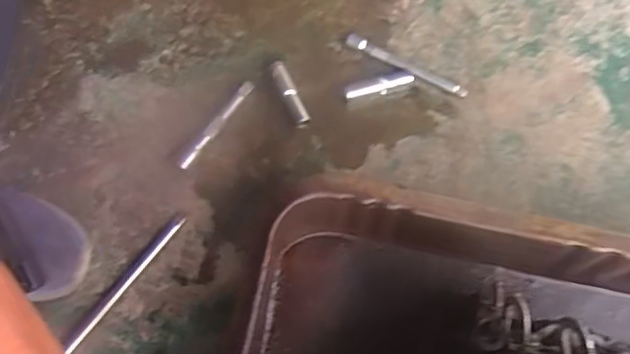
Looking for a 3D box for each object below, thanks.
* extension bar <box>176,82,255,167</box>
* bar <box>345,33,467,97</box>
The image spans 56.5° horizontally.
[{"bbox_3d":[-0.111,-0.060,0.654,0.015,0.012,0.126,32,74,12],"label":"extension bar"},{"bbox_3d":[0.105,-0.130,0.687,0.153,0.014,0.017,28,73,10],"label":"bar"}]

